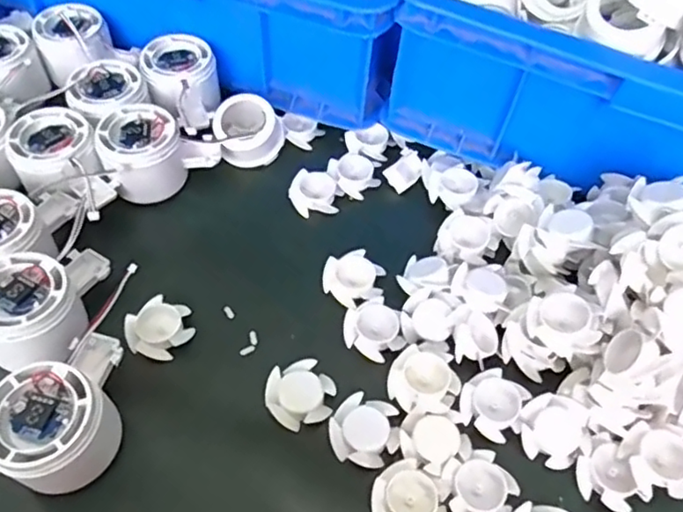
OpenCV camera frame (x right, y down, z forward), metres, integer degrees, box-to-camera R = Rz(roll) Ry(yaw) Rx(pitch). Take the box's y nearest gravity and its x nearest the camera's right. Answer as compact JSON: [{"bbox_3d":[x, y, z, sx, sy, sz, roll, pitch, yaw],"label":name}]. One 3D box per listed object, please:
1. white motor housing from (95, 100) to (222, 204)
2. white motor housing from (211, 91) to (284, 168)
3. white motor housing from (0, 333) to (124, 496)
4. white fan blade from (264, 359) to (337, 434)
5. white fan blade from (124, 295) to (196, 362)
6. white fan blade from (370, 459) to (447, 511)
[{"bbox_3d":[-0.138,-0.078,0.450,0.080,0.045,0.057,-28,59,-23],"label":"white motor housing"},{"bbox_3d":[-0.073,-0.099,0.478,0.052,0.034,0.044,-18,58,-15],"label":"white motor housing"},{"bbox_3d":[-0.150,0.082,0.329,0.056,0.048,0.087,6,52,1],"label":"white motor housing"},{"bbox_3d":[-0.025,0.082,0.363,0.040,0.007,0.039,1,55,-2],"label":"white fan blade"},{"bbox_3d":[-0.116,0.046,0.387,0.036,0.011,0.040,36,61,20],"label":"white fan blade"},{"bbox_3d":[0.035,0.133,0.327,0.036,0.006,0.039,-30,61,-21],"label":"white fan blade"}]

